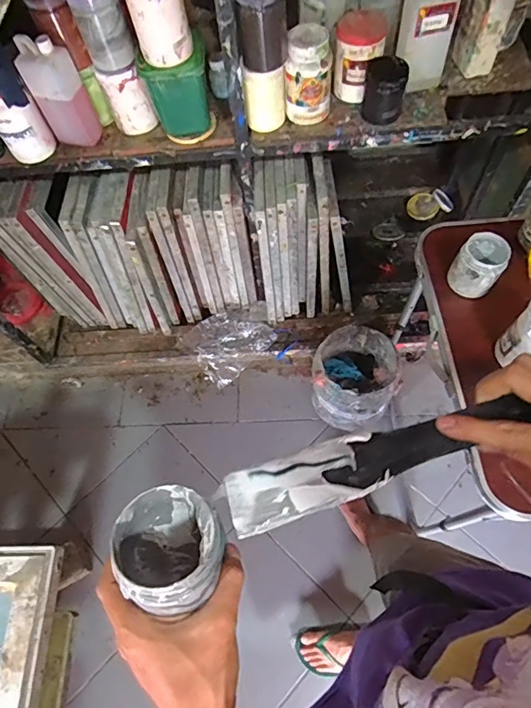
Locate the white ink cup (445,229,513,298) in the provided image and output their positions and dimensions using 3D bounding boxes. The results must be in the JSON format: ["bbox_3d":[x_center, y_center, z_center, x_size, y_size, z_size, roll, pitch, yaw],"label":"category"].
[{"bbox_3d":[0.404,-0.170,0.866,0.083,0.104,0.076,-2,64,3],"label":"white ink cup"}]

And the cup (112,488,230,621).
[{"bbox_3d":[-0.071,0.146,0.352,0.082,0.061,0.077,38,71,16],"label":"cup"}]

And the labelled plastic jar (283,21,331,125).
[{"bbox_3d":[0.090,-0.581,0.968,0.093,0.179,0.088,-2,64,3],"label":"labelled plastic jar"}]

